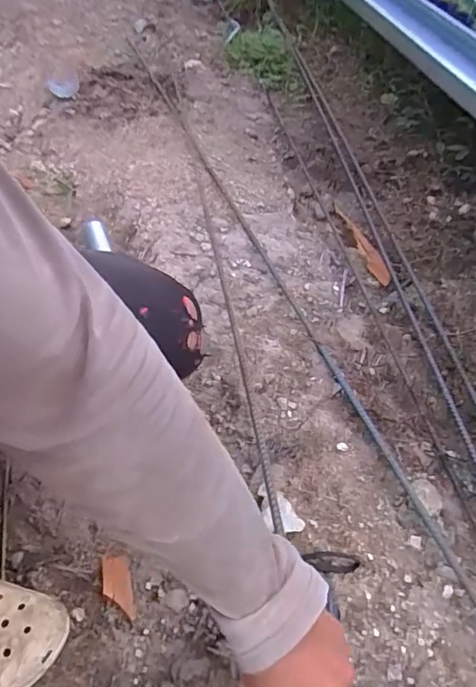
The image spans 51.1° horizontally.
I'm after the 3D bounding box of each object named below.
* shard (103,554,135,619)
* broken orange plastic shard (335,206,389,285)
[{"bbox_3d":[-0.137,0.274,0.565,0.030,0.013,0.077,-23,45,-16],"label":"shard"},{"bbox_3d":[0.254,-0.211,1.031,0.024,0.031,0.263,-6,45,-8],"label":"broken orange plastic shard"}]

